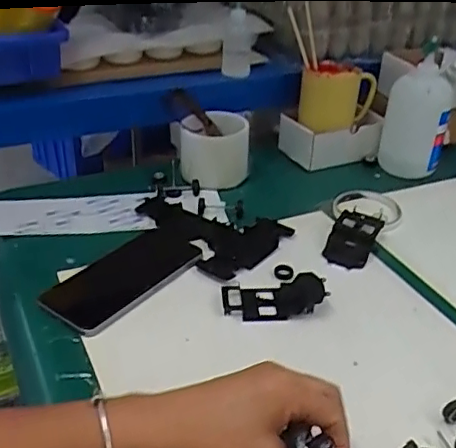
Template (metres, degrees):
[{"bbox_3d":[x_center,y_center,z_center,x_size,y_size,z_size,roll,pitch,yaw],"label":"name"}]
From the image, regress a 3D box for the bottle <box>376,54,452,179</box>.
[{"bbox_3d":[0.241,-0.137,0.752,0.052,0.145,0.065,-14,35,-22],"label":"bottle"}]

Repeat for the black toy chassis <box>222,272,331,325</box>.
[{"bbox_3d":[0.044,0.070,0.554,0.096,0.017,0.049,-7,33,-12],"label":"black toy chassis"}]

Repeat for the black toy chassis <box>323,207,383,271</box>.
[{"bbox_3d":[0.137,0.013,0.636,0.048,0.017,0.094,14,34,19],"label":"black toy chassis"}]

